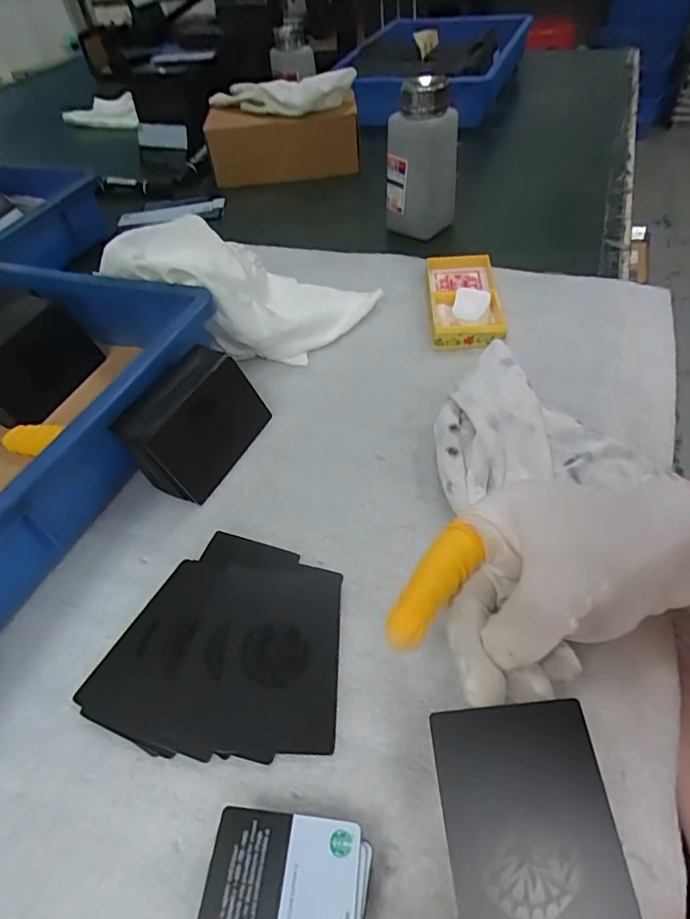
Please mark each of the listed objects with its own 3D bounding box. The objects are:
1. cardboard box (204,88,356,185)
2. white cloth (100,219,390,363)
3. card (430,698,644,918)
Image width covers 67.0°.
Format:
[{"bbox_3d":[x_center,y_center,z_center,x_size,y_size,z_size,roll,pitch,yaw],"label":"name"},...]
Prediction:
[{"bbox_3d":[-0.074,-0.385,0.641,0.181,0.073,0.089,2,49,6],"label":"cardboard box"},{"bbox_3d":[-0.074,-0.142,0.409,0.174,0.085,0.113,12,51,15],"label":"white cloth"},{"bbox_3d":[0.060,0.125,0.165,0.053,0.004,0.084,-7,60,2],"label":"card"}]

